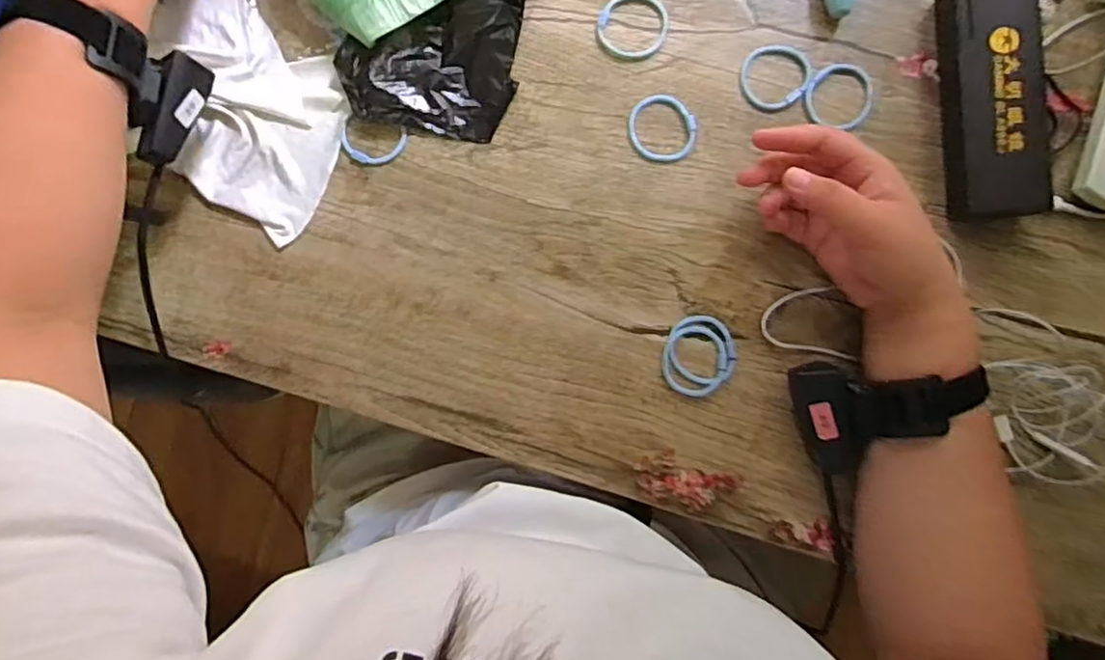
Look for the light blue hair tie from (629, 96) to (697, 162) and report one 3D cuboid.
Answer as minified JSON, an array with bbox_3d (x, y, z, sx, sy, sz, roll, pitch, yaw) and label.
[{"bbox_3d":[0.078,-0.143,0.453,0.048,0.005,0.044,0,88,2],"label":"light blue hair tie"}]

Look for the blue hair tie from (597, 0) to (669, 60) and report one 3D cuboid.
[{"bbox_3d":[0.058,-0.219,0.460,0.050,0.004,0.047,0,88,2],"label":"blue hair tie"}]

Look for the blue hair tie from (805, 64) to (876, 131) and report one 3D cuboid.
[{"bbox_3d":[0.204,-0.166,0.455,0.046,0.007,0.047,0,88,2],"label":"blue hair tie"}]

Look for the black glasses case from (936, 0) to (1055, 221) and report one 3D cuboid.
[{"bbox_3d":[0.298,-0.156,0.434,0.054,0.039,0.161,-2,88,2],"label":"black glasses case"}]

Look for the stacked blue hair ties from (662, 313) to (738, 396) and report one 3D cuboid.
[{"bbox_3d":[0.103,0.018,0.449,0.049,0.005,0.055,-5,88,2],"label":"stacked blue hair ties"}]

